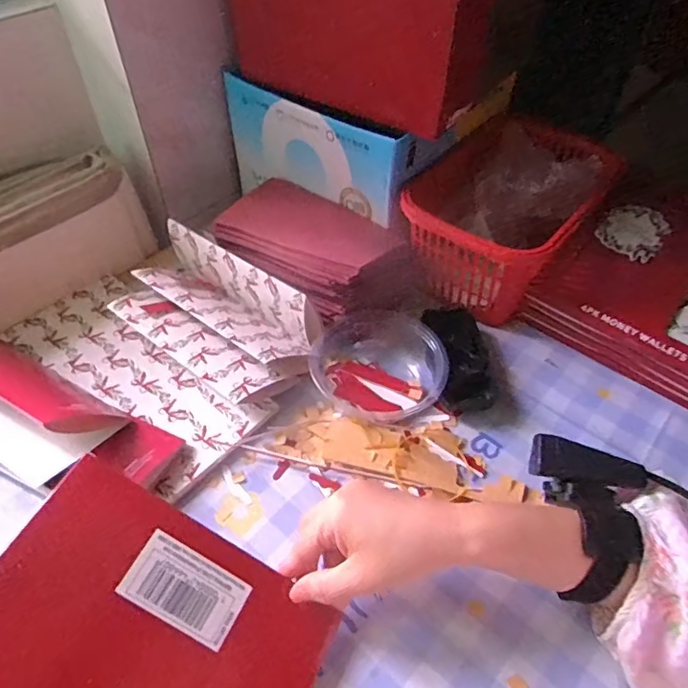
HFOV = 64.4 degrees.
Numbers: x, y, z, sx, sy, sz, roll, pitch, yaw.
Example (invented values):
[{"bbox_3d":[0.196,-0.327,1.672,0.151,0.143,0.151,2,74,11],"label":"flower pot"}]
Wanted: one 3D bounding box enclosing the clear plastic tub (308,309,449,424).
[{"bbox_3d":[0.029,0.018,0.487,0.102,0.041,0.117,-31,56,-24],"label":"clear plastic tub"}]

